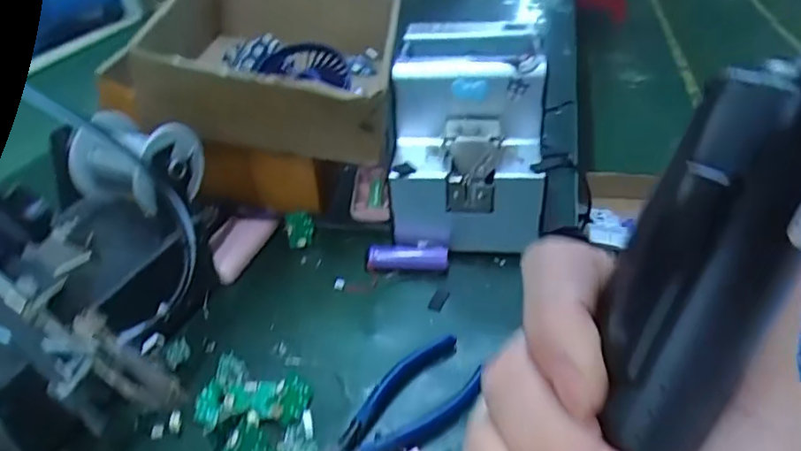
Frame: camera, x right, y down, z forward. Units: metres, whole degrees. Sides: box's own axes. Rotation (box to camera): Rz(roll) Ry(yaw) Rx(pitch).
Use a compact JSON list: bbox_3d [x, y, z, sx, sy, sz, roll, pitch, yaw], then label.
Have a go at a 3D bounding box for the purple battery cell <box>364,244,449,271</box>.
[{"bbox_3d":[0.005,0.027,0.474,0.068,0.021,0.018,-1,36,1],"label":"purple battery cell"}]

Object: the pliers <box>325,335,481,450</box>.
[{"bbox_3d":[-0.010,0.120,0.356,0.144,0.012,0.056,-24,42,-27],"label":"pliers"}]

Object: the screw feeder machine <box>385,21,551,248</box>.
[{"bbox_3d":[0.059,-0.082,0.513,0.124,0.153,0.166,2,36,5],"label":"screw feeder machine"}]

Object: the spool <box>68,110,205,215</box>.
[{"bbox_3d":[-0.193,-0.047,0.406,0.080,0.055,0.074,10,38,18],"label":"spool"}]

